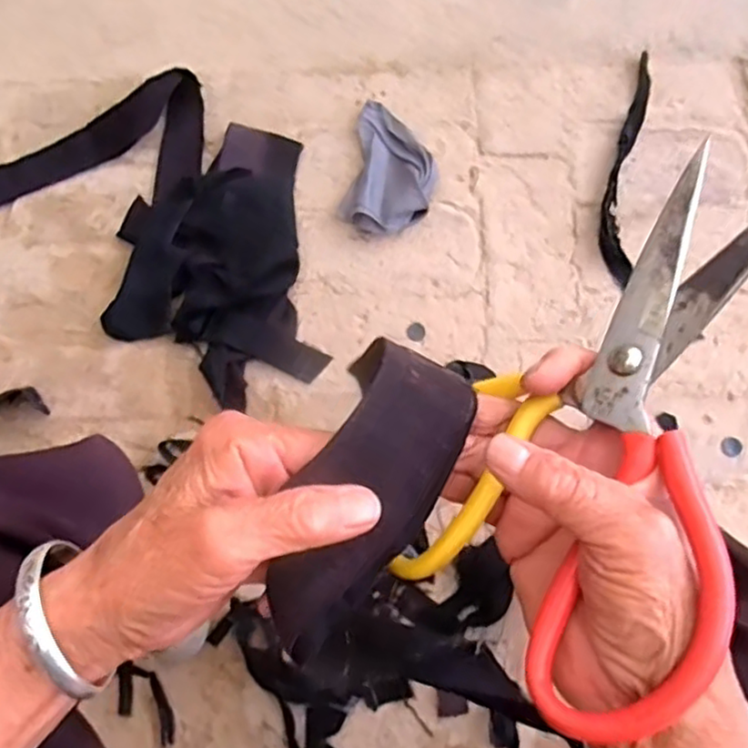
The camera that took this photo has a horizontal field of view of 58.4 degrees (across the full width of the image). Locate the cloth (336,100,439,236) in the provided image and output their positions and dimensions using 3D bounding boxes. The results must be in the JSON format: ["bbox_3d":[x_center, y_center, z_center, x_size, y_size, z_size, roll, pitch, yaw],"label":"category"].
[{"bbox_3d":[0.024,-0.263,0.846,0.111,0.036,0.183,11,74,4],"label":"cloth"}]

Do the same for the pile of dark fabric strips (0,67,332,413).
[{"bbox_3d":[-0.256,-0.206,0.824,0.506,0.064,0.328,39,78,11],"label":"pile of dark fabric strips"}]

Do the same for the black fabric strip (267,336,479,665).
[{"bbox_3d":[-0.005,0.047,0.254,0.051,0.015,0.118,30,84,-14],"label":"black fabric strip"}]

